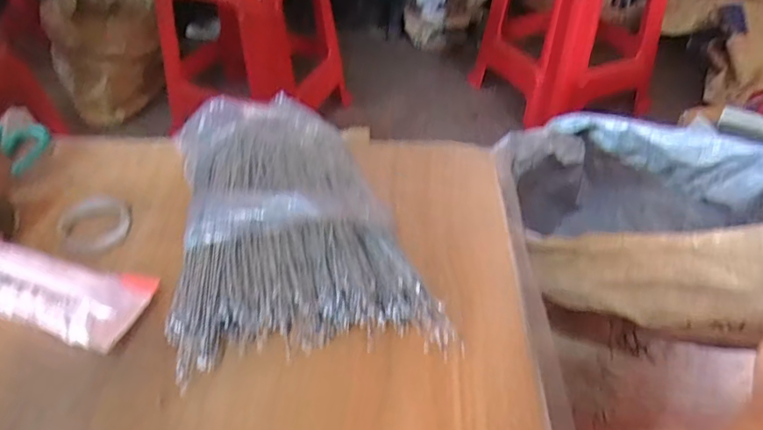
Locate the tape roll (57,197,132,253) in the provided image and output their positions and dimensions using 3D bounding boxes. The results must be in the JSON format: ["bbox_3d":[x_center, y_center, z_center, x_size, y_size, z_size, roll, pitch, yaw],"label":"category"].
[{"bbox_3d":[-0.201,0.006,0.395,0.041,0.015,0.043,-1,41,1],"label":"tape roll"}]

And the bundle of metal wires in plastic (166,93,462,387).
[{"bbox_3d":[-0.068,-0.003,0.383,0.151,0.043,0.237,-13,42,-13],"label":"bundle of metal wires in plastic"}]

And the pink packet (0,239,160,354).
[{"bbox_3d":[-0.209,0.042,0.346,0.127,0.029,0.051,11,43,14],"label":"pink packet"}]

